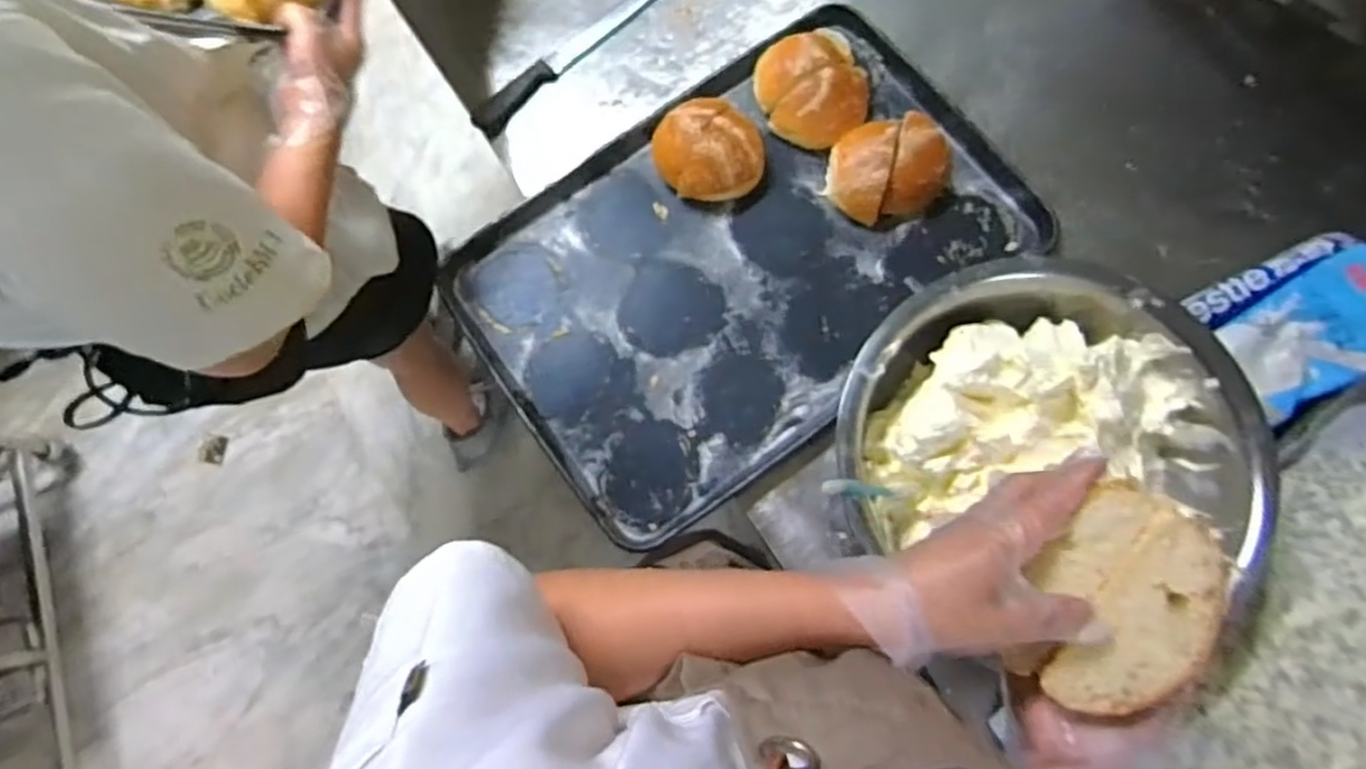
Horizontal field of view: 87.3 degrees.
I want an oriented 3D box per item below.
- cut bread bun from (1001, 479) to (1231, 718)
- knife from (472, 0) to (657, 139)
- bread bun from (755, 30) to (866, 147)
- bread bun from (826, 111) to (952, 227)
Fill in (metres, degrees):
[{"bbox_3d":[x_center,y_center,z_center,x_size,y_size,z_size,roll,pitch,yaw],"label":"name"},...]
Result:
[{"bbox_3d":[0.249,0.123,0.406,0.089,0.030,0.124,28,80,5],"label":"cut bread bun"},{"bbox_3d":[-0.113,-0.431,0.887,0.357,0.018,0.028,-41,81,-7],"label":"knife"},{"bbox_3d":[0.151,-0.348,0.823,0.120,0.052,0.128,0,79,0],"label":"bread bun"},{"bbox_3d":[0.235,-0.245,0.800,0.136,0.059,0.108,-6,79,-1],"label":"bread bun"}]

